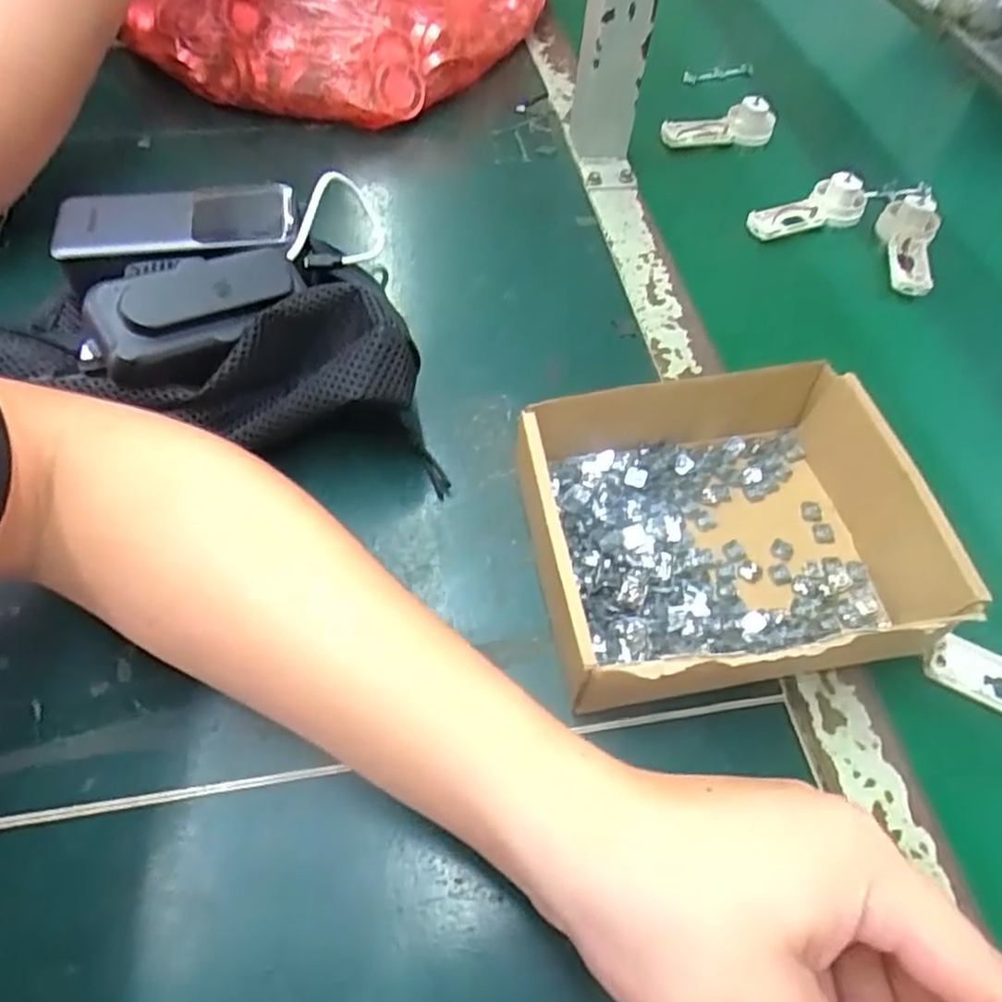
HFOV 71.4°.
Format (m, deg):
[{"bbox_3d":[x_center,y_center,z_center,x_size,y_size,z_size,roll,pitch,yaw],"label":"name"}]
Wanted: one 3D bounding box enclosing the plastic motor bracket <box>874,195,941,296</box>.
[{"bbox_3d":[0.291,-0.183,0.499,0.038,0.031,0.086,19,58,11],"label":"plastic motor bracket"}]

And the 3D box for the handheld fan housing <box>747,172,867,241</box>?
[{"bbox_3d":[0.232,-0.220,0.523,0.089,0.028,0.035,-23,60,-17],"label":"handheld fan housing"}]

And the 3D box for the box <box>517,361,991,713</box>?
[{"bbox_3d":[0.110,0.012,0.326,0.189,0.054,0.146,-9,57,-8],"label":"box"}]

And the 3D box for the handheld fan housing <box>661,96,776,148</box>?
[{"bbox_3d":[0.183,-0.322,0.595,0.096,0.033,0.023,-5,56,-5],"label":"handheld fan housing"}]

